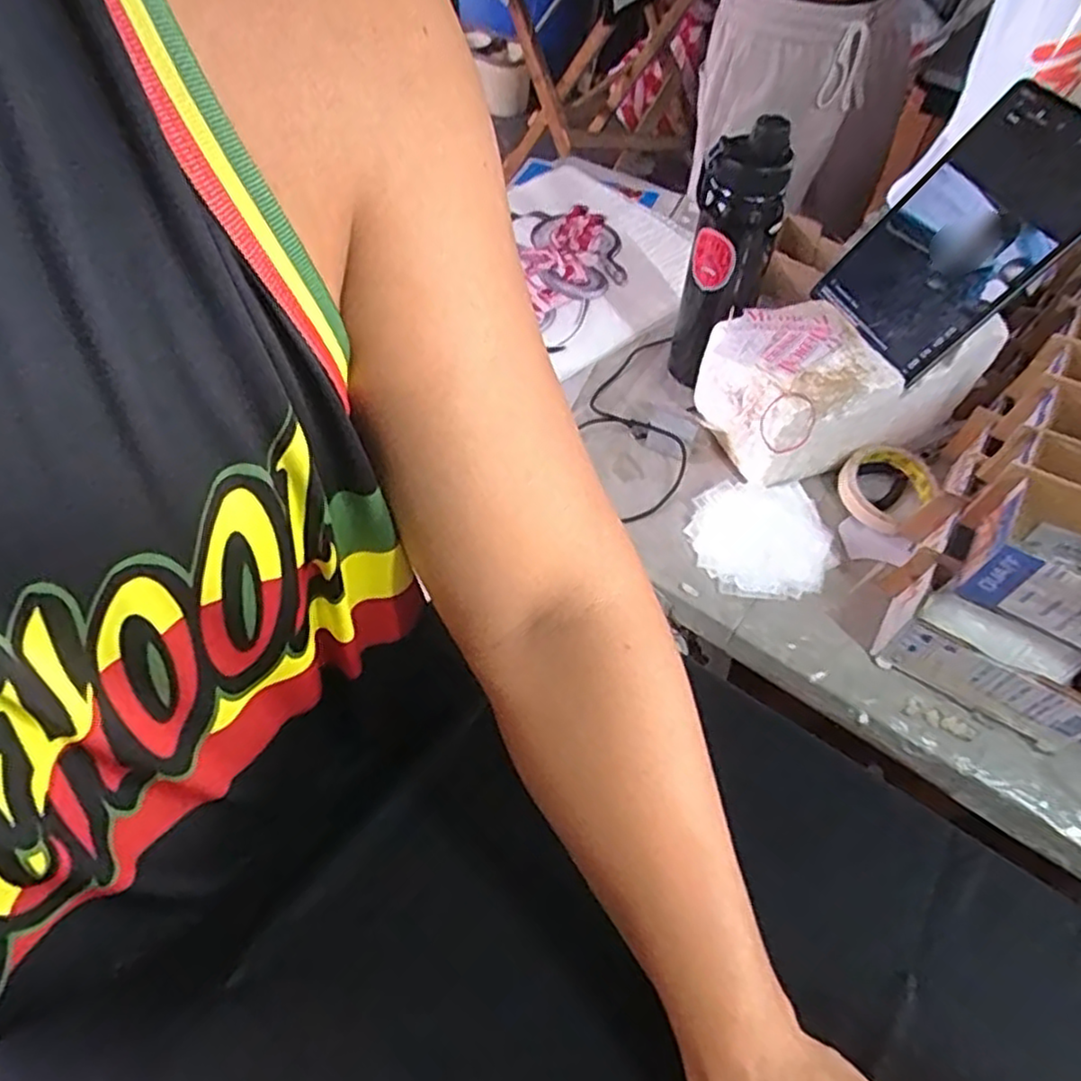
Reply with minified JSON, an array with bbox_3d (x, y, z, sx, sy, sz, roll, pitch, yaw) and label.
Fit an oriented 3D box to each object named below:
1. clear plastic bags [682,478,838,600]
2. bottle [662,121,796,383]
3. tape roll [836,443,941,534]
[{"bbox_3d":[0.210,-0.003,0.688,0.131,0.014,0.127,-1,55,-3],"label":"clear plastic bags"},{"bbox_3d":[0.181,-0.270,0.723,0.083,0.263,0.073,18,56,10],"label":"bottle"},{"bbox_3d":[0.348,-0.058,0.715,0.090,0.025,0.080,-32,62,-23],"label":"tape roll"}]

